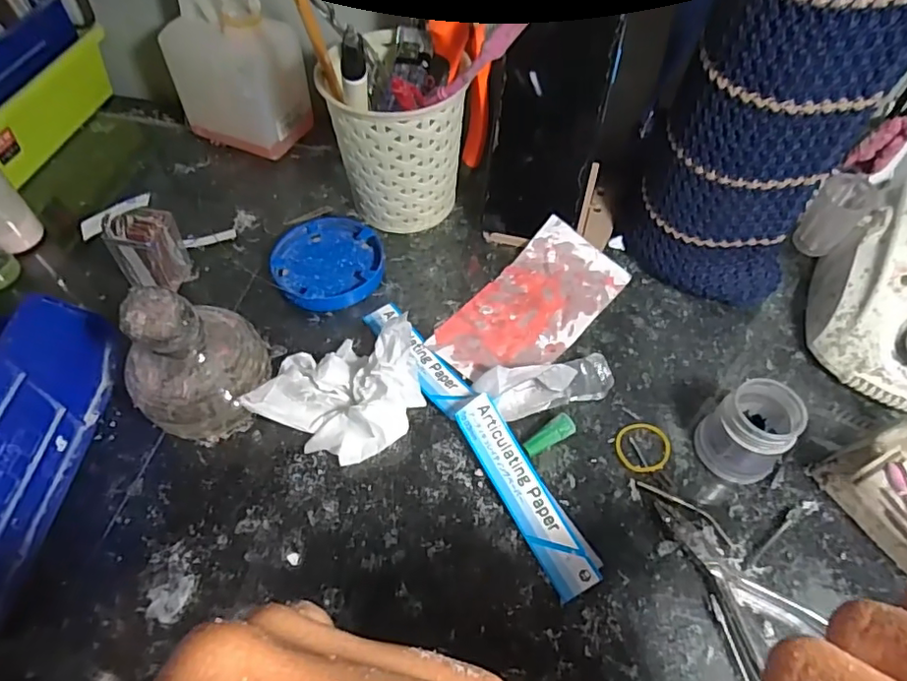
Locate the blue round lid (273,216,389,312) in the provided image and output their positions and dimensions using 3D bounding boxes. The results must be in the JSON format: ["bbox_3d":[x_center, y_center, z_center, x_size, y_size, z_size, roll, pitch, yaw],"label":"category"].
[{"bbox_3d":[-0.093,-0.060,0.419,0.078,0.012,0.081,0,56,0],"label":"blue round lid"}]

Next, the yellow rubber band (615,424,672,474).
[{"bbox_3d":[0.114,0.064,0.337,0.032,0.004,0.032,0,56,0],"label":"yellow rubber band"}]

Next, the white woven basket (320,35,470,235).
[{"bbox_3d":[-0.044,-0.141,0.416,0.092,0.110,0.079,34,62,21],"label":"white woven basket"}]

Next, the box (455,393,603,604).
[{"bbox_3d":[0.040,0.083,0.312,0.027,0.011,0.114,-26,66,-13],"label":"box"}]

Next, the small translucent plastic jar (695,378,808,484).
[{"bbox_3d":[0.168,0.052,0.317,0.041,0.049,0.042,0,56,0],"label":"small translucent plastic jar"}]

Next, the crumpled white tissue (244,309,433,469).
[{"bbox_3d":[-0.071,0.025,0.342,0.100,0.035,0.098,-10,56,-7],"label":"crumpled white tissue"}]

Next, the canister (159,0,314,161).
[{"bbox_3d":[-0.177,-0.219,0.465,0.095,0.116,0.064,22,58,14],"label":"canister"}]

